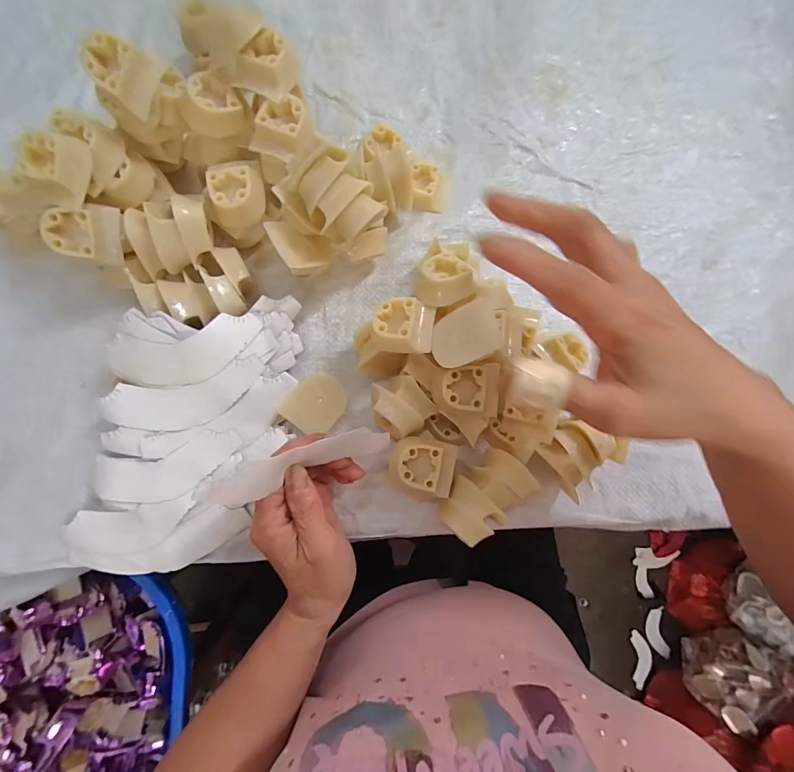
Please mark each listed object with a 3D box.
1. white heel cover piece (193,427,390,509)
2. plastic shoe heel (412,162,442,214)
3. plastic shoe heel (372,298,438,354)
[{"bbox_3d":[-0.054,0.046,0.221,0.112,0.032,0.024,-10,82,-35],"label":"white heel cover piece"},{"bbox_3d":[0.026,-0.173,0.330,0.025,0.015,0.038,-2,83,-3],"label":"plastic shoe heel"},{"bbox_3d":[0.005,-0.042,0.263,0.041,0.025,0.036,7,83,-2],"label":"plastic shoe heel"}]

